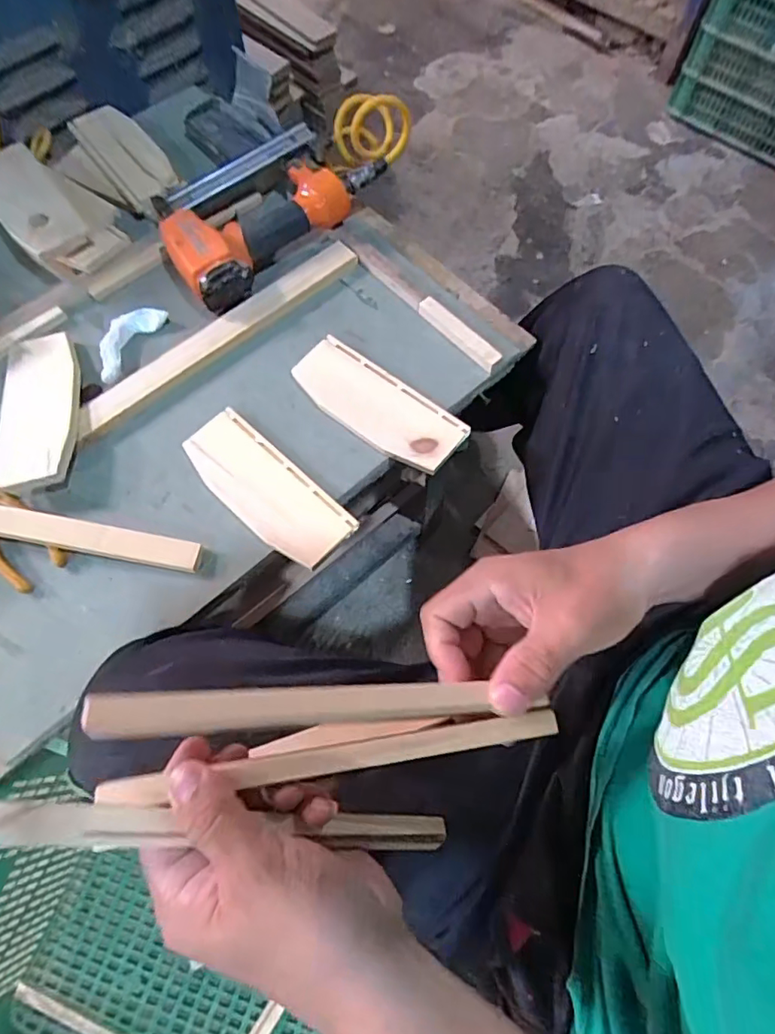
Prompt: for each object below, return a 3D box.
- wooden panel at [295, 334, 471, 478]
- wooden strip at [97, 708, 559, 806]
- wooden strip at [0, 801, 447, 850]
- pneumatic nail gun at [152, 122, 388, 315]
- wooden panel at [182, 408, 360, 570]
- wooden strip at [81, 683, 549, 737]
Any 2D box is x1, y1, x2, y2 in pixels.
[{"bbox_3d":[-0.011,-0.113,0.541,0.182,0.017,0.075,37,73,13],"label":"wooden panel"},{"bbox_3d":[-0.020,0.119,0.270,0.222,0.006,0.013,-4,67,-11],"label":"wooden strip"},{"bbox_3d":[-0.072,0.147,0.256,0.224,0.009,0.016,15,65,-22],"label":"wooden strip"},{"bbox_3d":[-0.156,-0.359,0.612,0.178,0.055,0.255,42,74,14],"label":"pneumatic nail gun"},{"bbox_3d":[-0.115,-0.028,0.509,0.182,0.014,0.071,41,74,14],"label":"wooden panel"},{"bbox_3d":[-0.043,0.094,0.269,0.190,0.015,0.018,2,67,-13],"label":"wooden strip"}]

